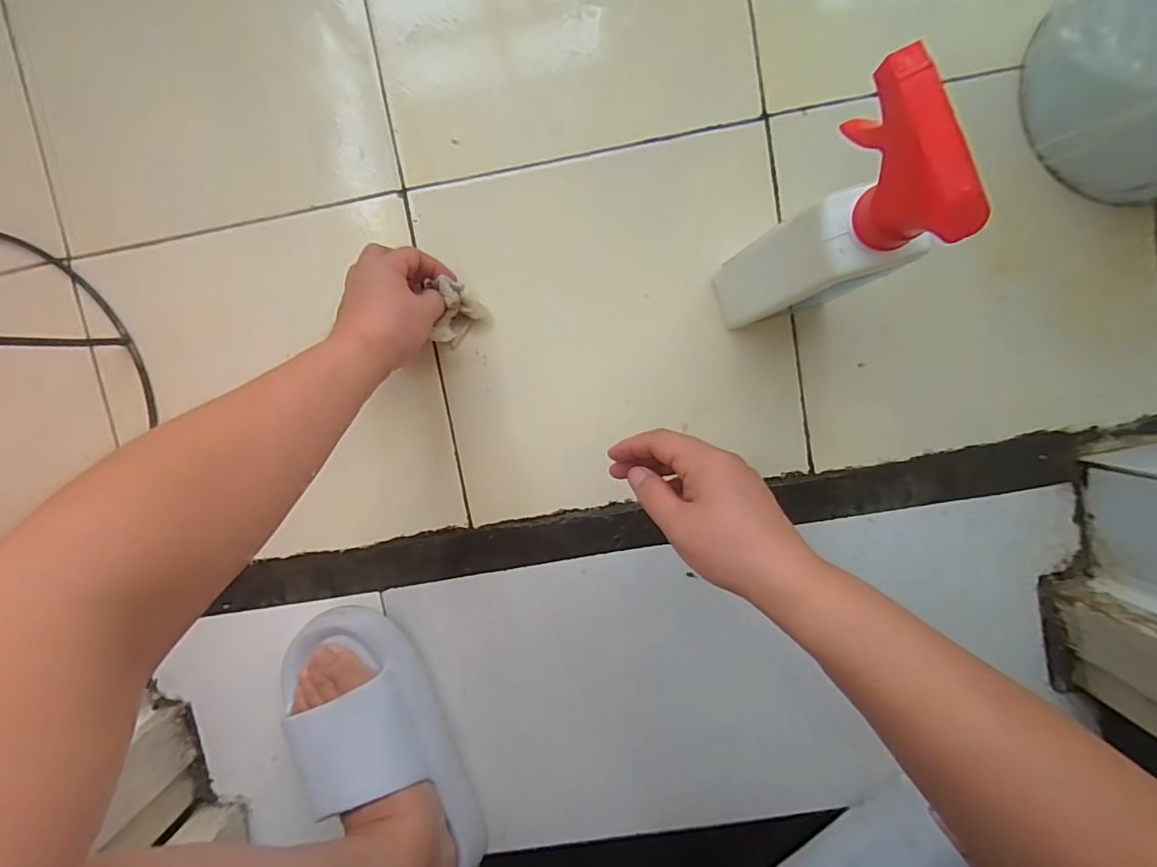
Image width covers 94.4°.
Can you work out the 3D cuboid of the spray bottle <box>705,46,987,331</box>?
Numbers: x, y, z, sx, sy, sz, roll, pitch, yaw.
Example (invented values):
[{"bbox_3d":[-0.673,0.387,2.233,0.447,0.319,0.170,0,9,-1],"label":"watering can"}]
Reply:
[{"bbox_3d":[0.130,-0.112,0.325,0.055,0.247,0.073,-38,93,6],"label":"spray bottle"}]

